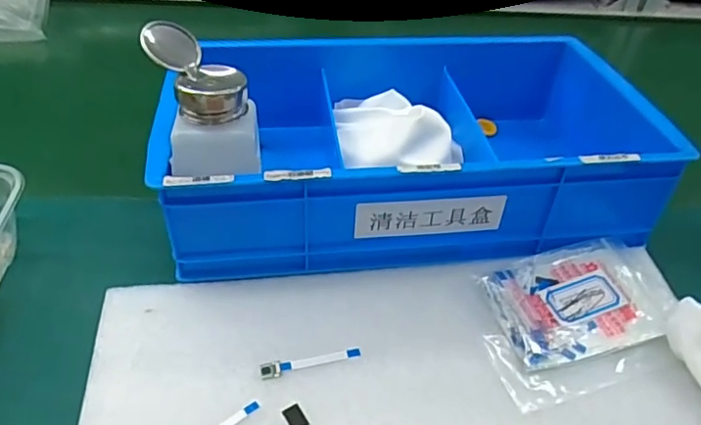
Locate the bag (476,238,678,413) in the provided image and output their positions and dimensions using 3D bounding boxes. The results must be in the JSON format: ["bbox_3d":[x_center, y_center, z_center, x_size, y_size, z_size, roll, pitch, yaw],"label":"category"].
[{"bbox_3d":[0.150,0.064,0.364,0.140,0.011,0.097,-12,47,-14],"label":"bag"}]

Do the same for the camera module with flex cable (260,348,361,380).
[{"bbox_3d":[-0.024,0.088,0.335,0.060,0.004,0.010,-11,47,-13],"label":"camera module with flex cable"}]

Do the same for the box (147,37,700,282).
[{"bbox_3d":[0.044,-0.068,0.437,0.346,0.083,0.210,-4,46,-7],"label":"box"}]

